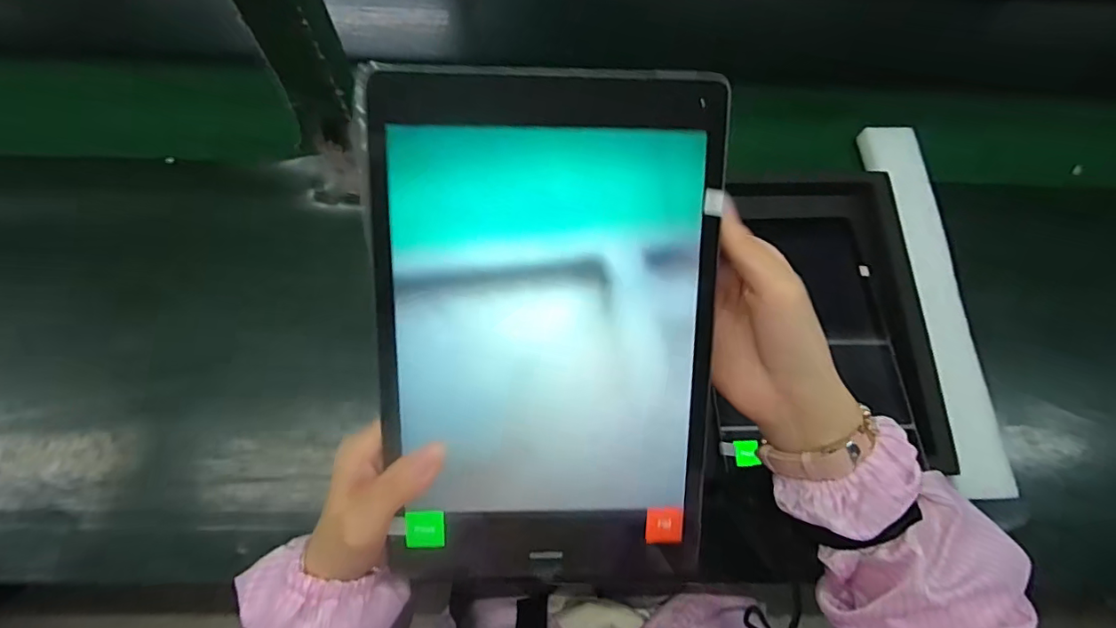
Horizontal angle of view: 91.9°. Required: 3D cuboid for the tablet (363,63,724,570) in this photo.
[{"bbox_3d":[-0.004,0.017,0.269,0.163,0.006,0.255,0,102,-3],"label":"tablet"}]

